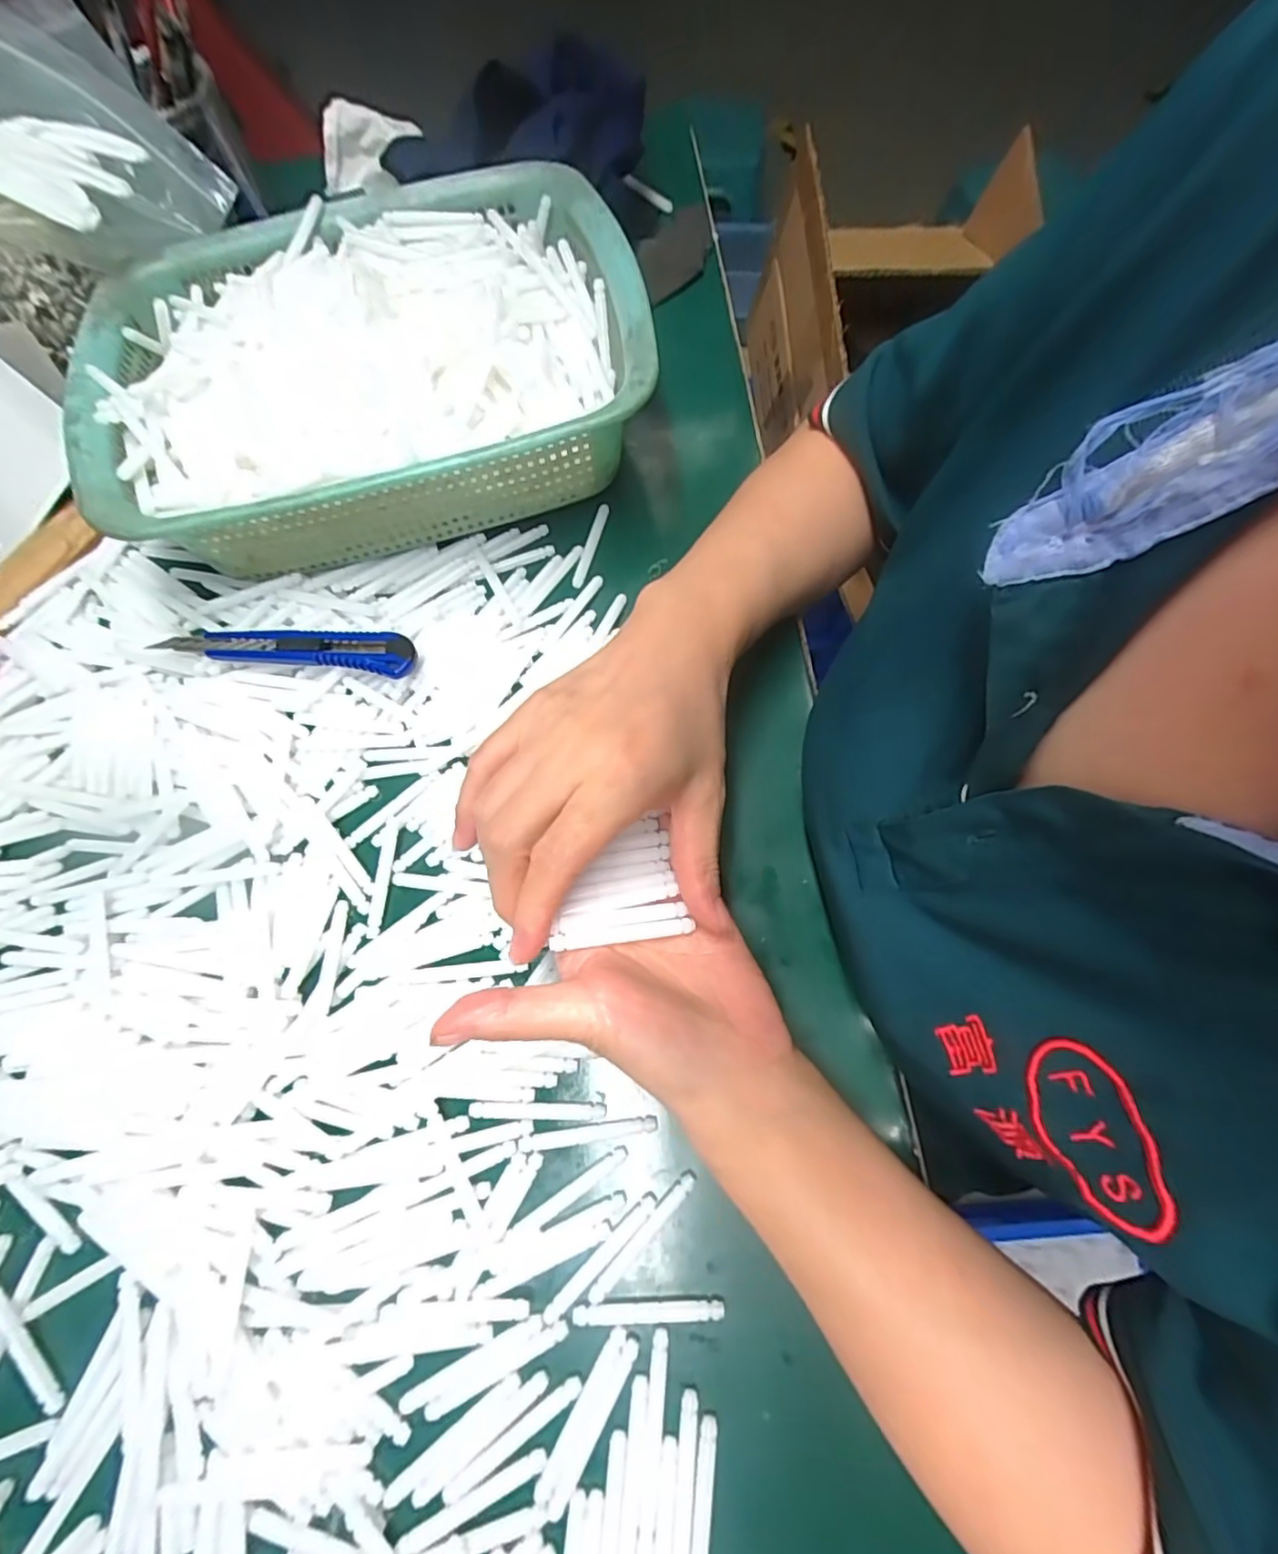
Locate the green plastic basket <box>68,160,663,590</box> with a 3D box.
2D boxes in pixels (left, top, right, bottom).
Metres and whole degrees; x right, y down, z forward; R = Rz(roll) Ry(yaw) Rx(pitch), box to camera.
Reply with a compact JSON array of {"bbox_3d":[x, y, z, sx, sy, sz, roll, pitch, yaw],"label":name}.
[{"bbox_3d":[-0.145,-0.222,0.354,0.284,0.082,0.204,-16,71,-5],"label":"green plastic basket"}]

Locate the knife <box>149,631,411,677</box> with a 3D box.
[{"bbox_3d":[-0.180,-0.067,0.325,0.127,0.017,0.023,5,70,2],"label":"knife"}]

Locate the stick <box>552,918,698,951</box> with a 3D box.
[{"bbox_3d":[-0.007,0.060,0.240,0.055,0.004,0.005,-3,69,-19],"label":"stick"}]

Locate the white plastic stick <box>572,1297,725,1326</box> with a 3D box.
[{"bbox_3d":[0.004,0.208,0.239,0.058,0.004,0.007,-2,70,-1],"label":"white plastic stick"}]

